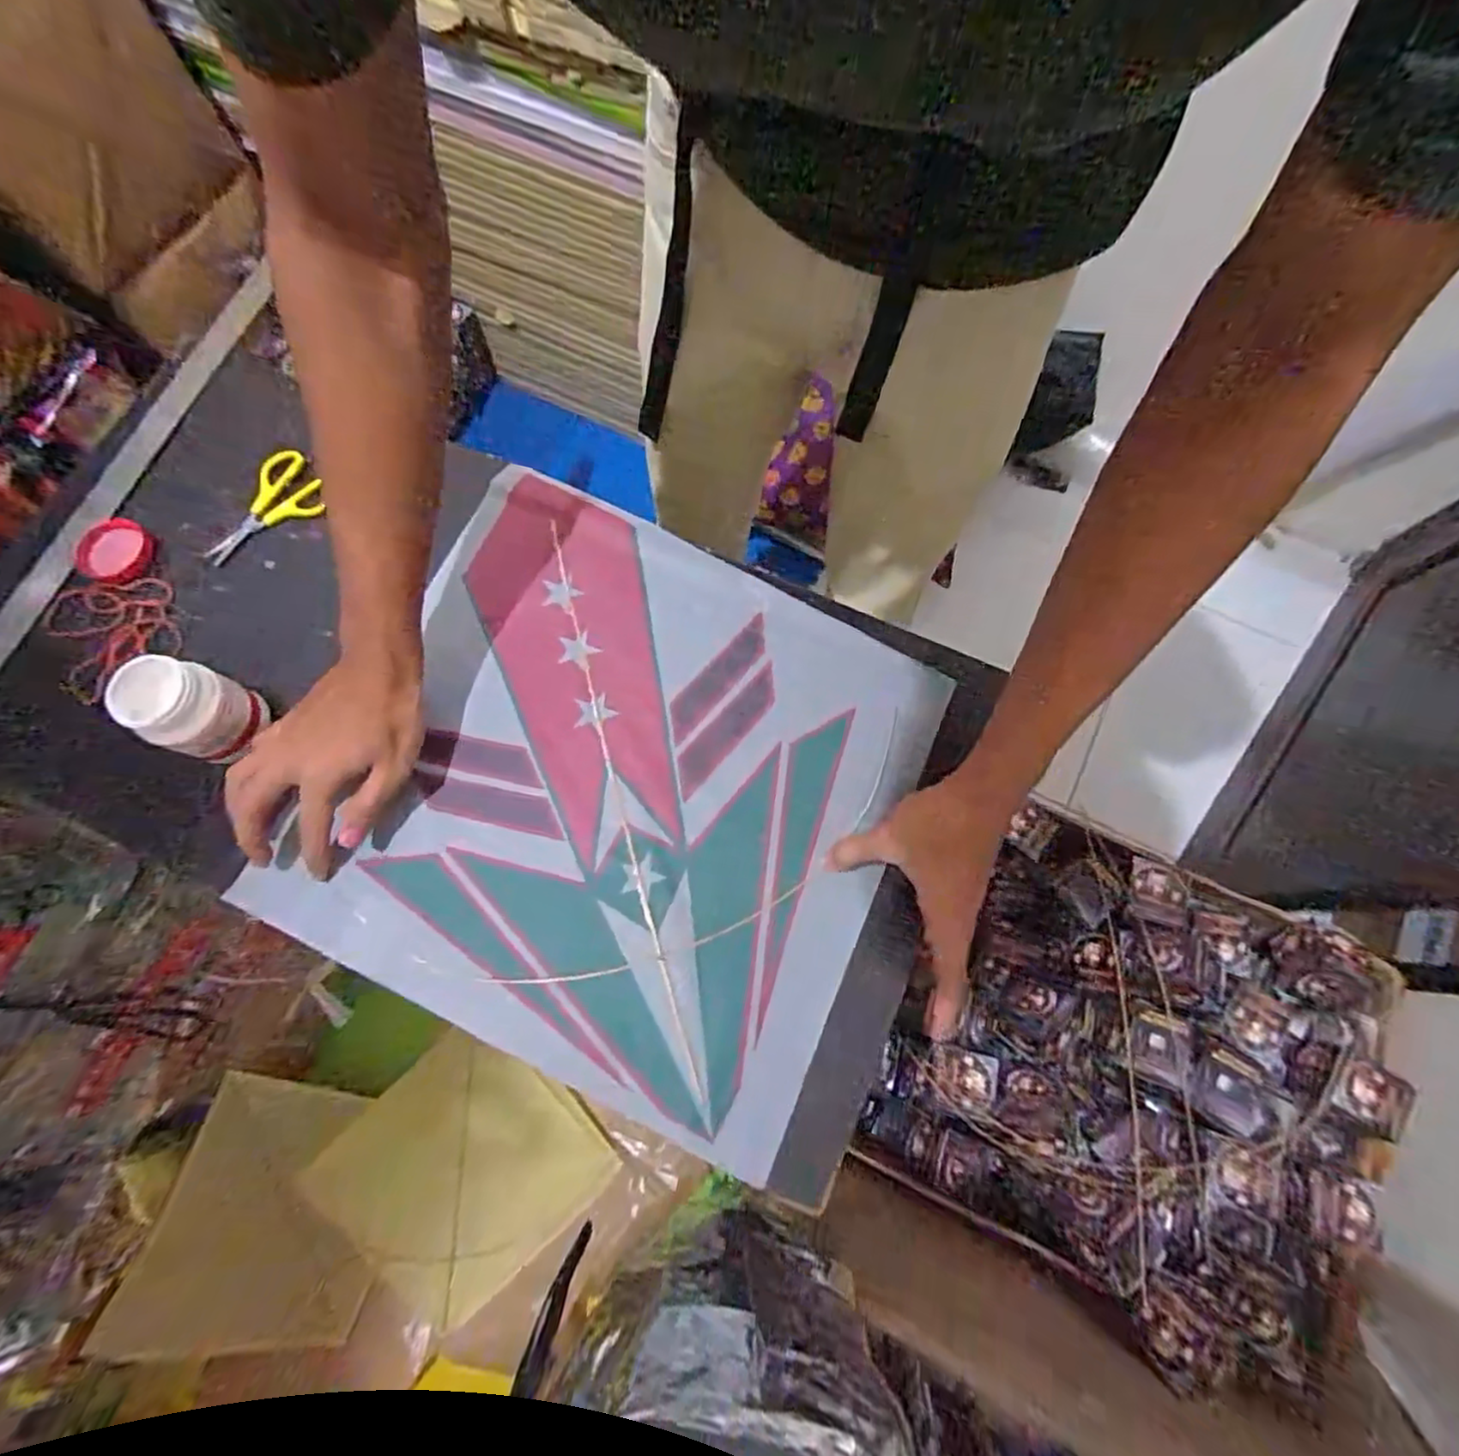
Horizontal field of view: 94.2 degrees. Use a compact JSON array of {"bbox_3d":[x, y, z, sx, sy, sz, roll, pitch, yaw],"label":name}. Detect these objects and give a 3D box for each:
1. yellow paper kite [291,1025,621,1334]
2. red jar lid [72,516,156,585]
[{"bbox_3d":[-0.408,0.677,1.030,0.344,0.077,0.340,-43,78,-11],"label":"yellow paper kite"},{"bbox_3d":[-0.501,-0.145,0.553,0.066,0.013,0.054,28,76,8],"label":"red jar lid"}]

